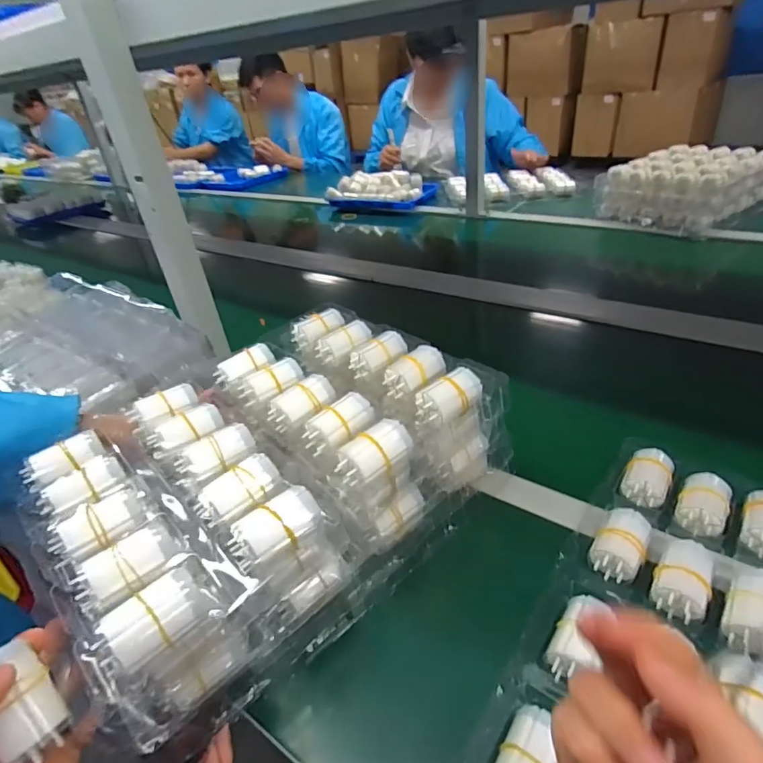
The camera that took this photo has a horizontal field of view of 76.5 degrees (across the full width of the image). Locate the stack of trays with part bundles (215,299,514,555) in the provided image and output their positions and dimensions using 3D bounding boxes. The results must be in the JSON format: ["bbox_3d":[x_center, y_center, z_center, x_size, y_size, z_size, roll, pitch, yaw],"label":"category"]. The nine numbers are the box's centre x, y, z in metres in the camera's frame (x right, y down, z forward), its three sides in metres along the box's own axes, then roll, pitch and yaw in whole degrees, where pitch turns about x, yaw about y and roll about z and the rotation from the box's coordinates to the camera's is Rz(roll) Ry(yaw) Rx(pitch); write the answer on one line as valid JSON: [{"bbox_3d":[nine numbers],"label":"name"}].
[{"bbox_3d":[-0.025,0.026,0.516,0.261,0.119,0.202,26,46,38],"label":"stack of trays with part bundles"}]

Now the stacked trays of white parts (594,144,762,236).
[{"bbox_3d":[0.724,-0.463,1.147,0.328,0.109,0.266,-25,38,-25],"label":"stacked trays of white parts"}]

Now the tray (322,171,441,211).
[{"bbox_3d":[0.000,-0.594,1.482,0.292,0.078,0.179,6,36,19],"label":"tray"}]

